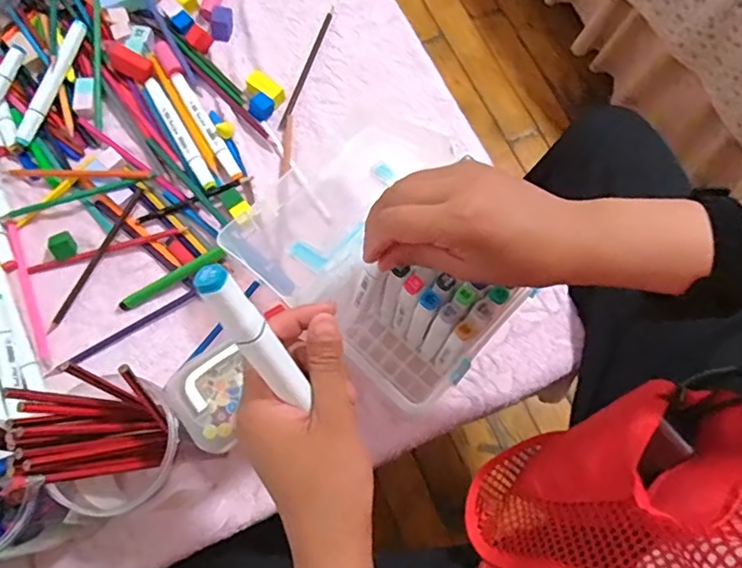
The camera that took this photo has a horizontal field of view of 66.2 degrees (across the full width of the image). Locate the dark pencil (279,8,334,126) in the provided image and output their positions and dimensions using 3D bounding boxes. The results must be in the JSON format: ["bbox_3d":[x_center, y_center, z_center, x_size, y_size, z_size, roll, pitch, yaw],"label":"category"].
[{"bbox_3d":[-0.073,-0.255,0.658,0.010,0.009,0.176,16,74,5],"label":"dark pencil"}]

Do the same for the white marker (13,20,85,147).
[{"bbox_3d":[-0.351,-0.223,0.627,0.019,0.019,0.153,19,74,6],"label":"white marker"}]

